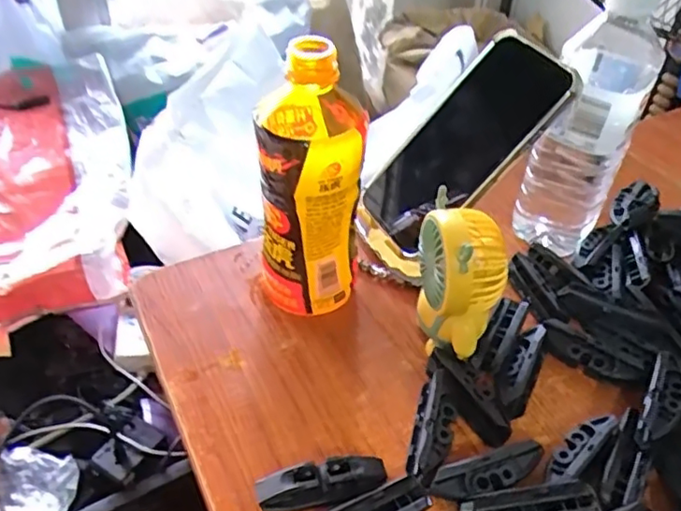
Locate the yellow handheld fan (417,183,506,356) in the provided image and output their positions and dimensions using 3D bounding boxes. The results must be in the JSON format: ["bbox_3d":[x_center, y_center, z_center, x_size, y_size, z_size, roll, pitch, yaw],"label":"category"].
[{"bbox_3d":[0.075,0.014,0.391,0.044,0.096,0.058,-1,43,-3],"label":"yellow handheld fan"}]

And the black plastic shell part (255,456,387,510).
[{"bbox_3d":[-0.010,0.130,0.342,0.071,0.019,0.020,-8,44,-11],"label":"black plastic shell part"}]

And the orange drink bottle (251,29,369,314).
[{"bbox_3d":[-0.020,-0.047,0.405,0.063,0.182,0.074,-1,43,-3],"label":"orange drink bottle"}]

